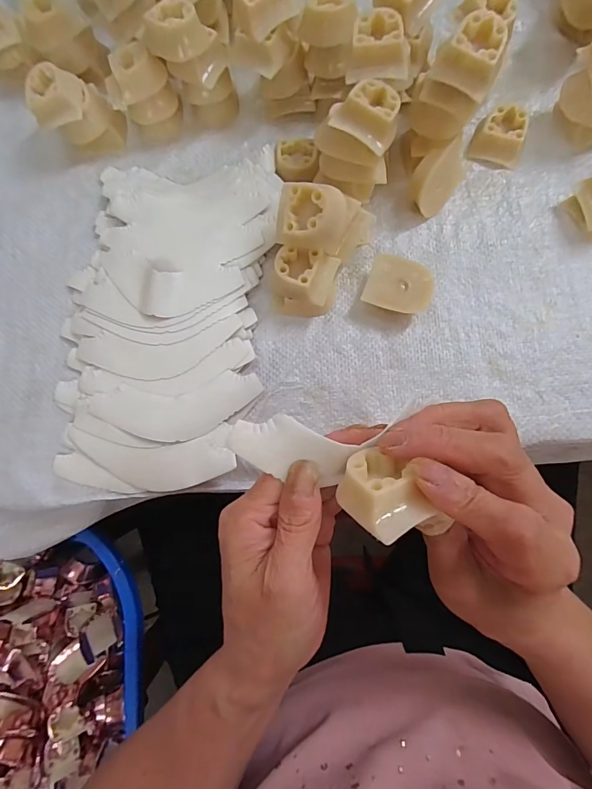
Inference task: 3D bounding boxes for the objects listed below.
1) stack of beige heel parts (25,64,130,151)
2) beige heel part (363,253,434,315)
[{"bbox_3d":[-0.167,-0.218,0.296,0.053,0.042,0.039,-7,81,1],"label":"stack of beige heel parts"},{"bbox_3d":[0.074,-0.076,0.282,0.045,0.018,0.040,19,82,5],"label":"beige heel part"}]

